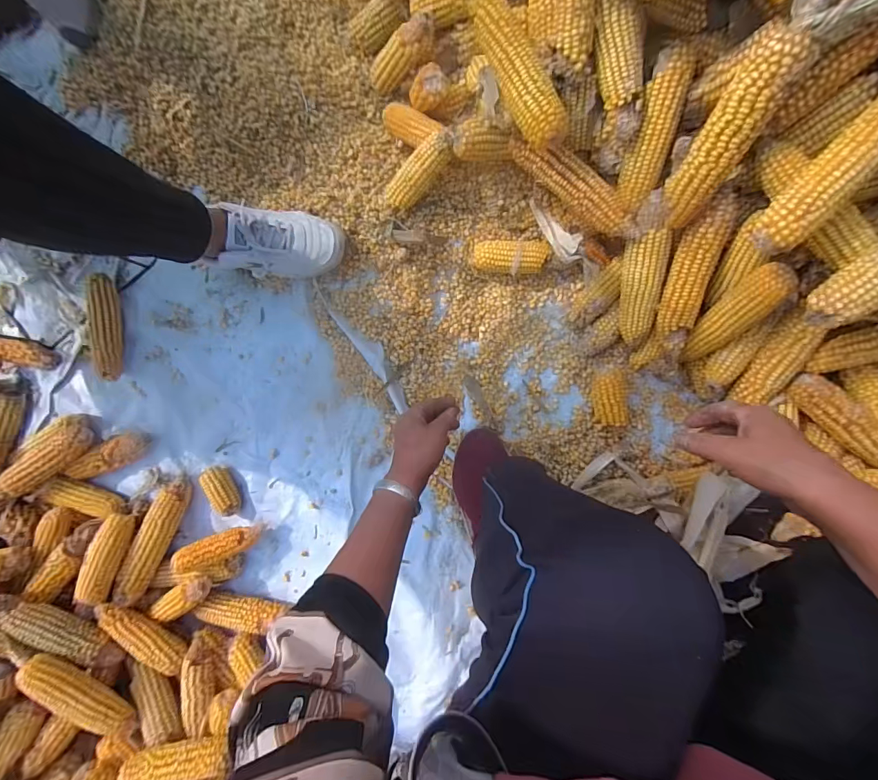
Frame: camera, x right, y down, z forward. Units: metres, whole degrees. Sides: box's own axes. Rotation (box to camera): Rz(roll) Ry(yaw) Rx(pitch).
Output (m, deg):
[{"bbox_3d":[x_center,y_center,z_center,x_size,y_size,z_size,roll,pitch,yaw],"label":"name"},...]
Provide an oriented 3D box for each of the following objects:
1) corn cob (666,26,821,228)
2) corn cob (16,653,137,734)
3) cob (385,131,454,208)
[{"bbox_3d":[0.301,-0.268,0.434,0.052,0.179,0.054,21,51,6],"label":"corn cob"},{"bbox_3d":[-0.524,0.447,0.600,0.171,0.035,0.039,39,95,-8],"label":"corn cob"},{"bbox_3d":[-0.024,-0.322,0.605,0.124,0.051,0.045,-33,87,37],"label":"cob"}]

